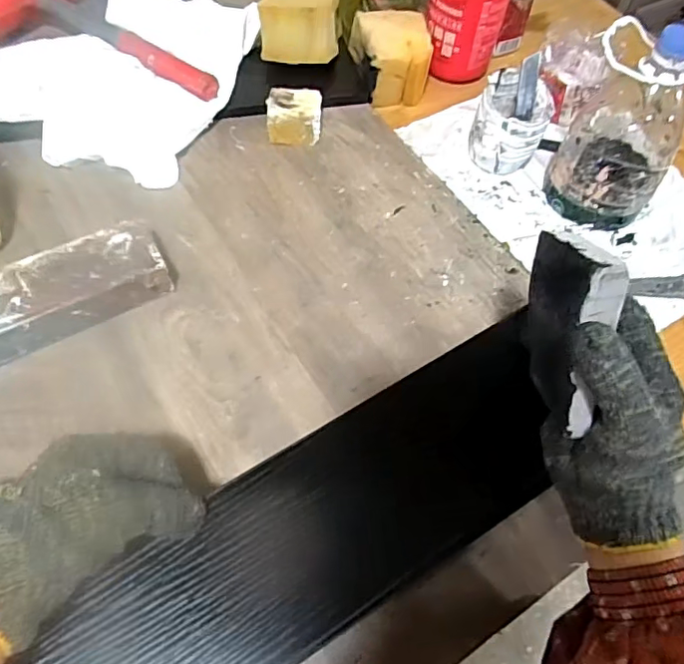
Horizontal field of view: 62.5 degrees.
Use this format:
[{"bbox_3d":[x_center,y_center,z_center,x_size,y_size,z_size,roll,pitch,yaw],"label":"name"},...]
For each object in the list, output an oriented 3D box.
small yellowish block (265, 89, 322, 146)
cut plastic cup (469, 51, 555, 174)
[{"bbox_3d":[-0.047,-0.216,0.563,0.052,0.035,0.053,2,59,-3],"label":"small yellowish block"},{"bbox_3d":[0.172,-0.217,0.573,0.067,0.076,0.089,20,59,8],"label":"cut plastic cup"}]

